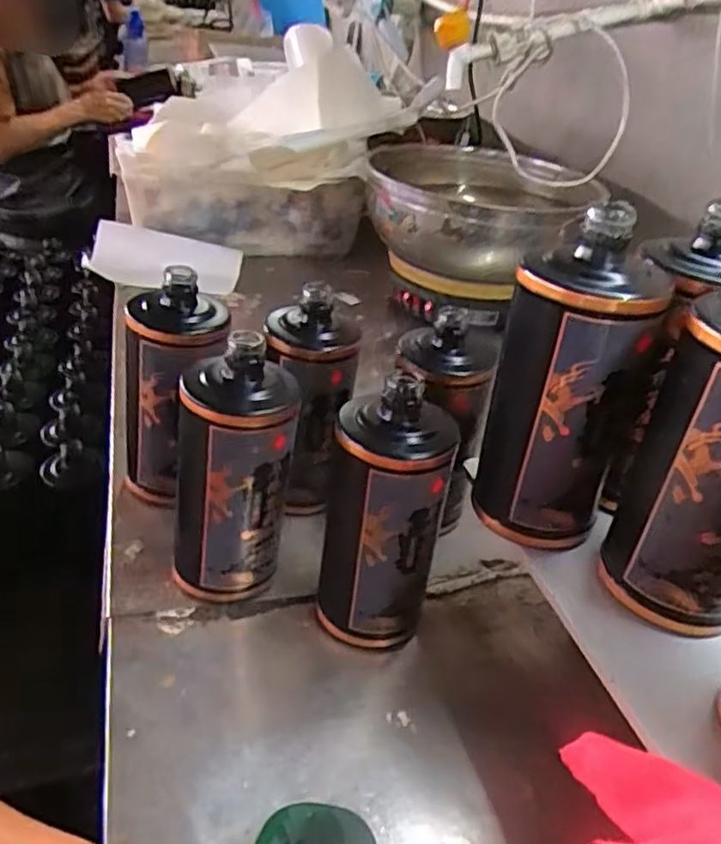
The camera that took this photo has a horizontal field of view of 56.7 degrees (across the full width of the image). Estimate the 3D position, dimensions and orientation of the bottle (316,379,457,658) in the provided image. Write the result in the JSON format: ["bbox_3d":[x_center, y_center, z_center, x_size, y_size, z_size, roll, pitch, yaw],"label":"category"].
[{"bbox_3d":[0.015,0.063,0.457,0.075,0.194,0.065,8,31,1],"label":"bottle"}]

